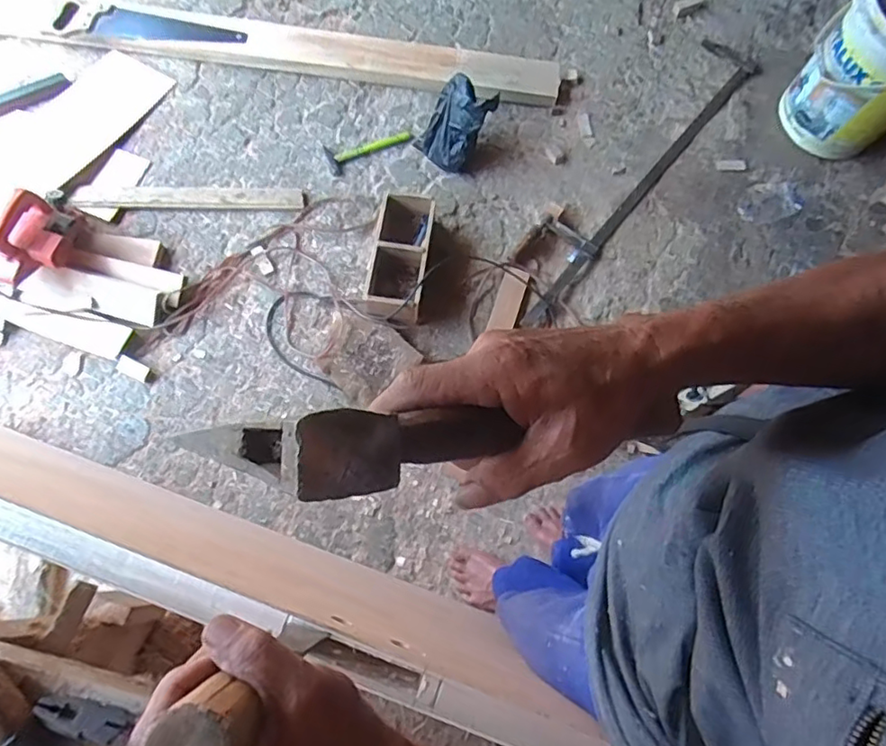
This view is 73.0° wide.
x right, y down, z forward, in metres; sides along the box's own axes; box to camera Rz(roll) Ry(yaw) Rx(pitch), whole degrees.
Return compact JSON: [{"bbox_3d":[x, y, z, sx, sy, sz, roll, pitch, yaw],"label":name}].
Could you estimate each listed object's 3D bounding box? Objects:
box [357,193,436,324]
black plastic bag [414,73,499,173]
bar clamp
[{"bbox_3d":[-0.102,-0.275,1.421,0.141,0.108,0.301,10,74,1],"label":"box"},{"bbox_3d":[0.030,-0.628,1.508,0.147,0.179,0.158,39,76,9],"label":"black plastic bag"},{"bbox_3d":[0.501,-0.549,1.591,0.161,0.031,1.095,39,76,9],"label":"bar clamp"}]

